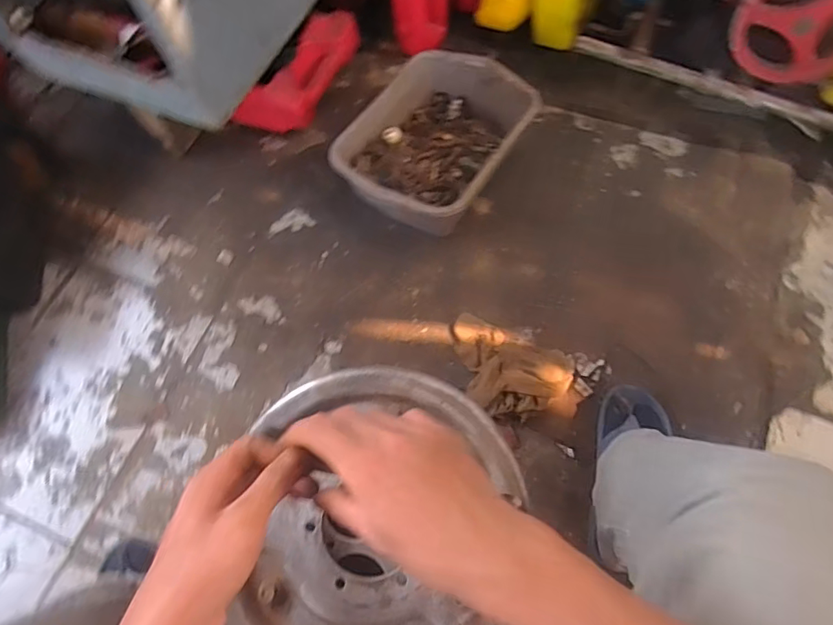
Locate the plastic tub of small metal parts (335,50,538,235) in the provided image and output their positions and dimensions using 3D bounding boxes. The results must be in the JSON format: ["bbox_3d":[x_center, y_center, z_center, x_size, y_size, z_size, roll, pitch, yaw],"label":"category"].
[{"bbox_3d":[0.033,-0.297,0.940,0.262,0.118,0.339,32,71,16],"label":"plastic tub of small metal parts"}]

